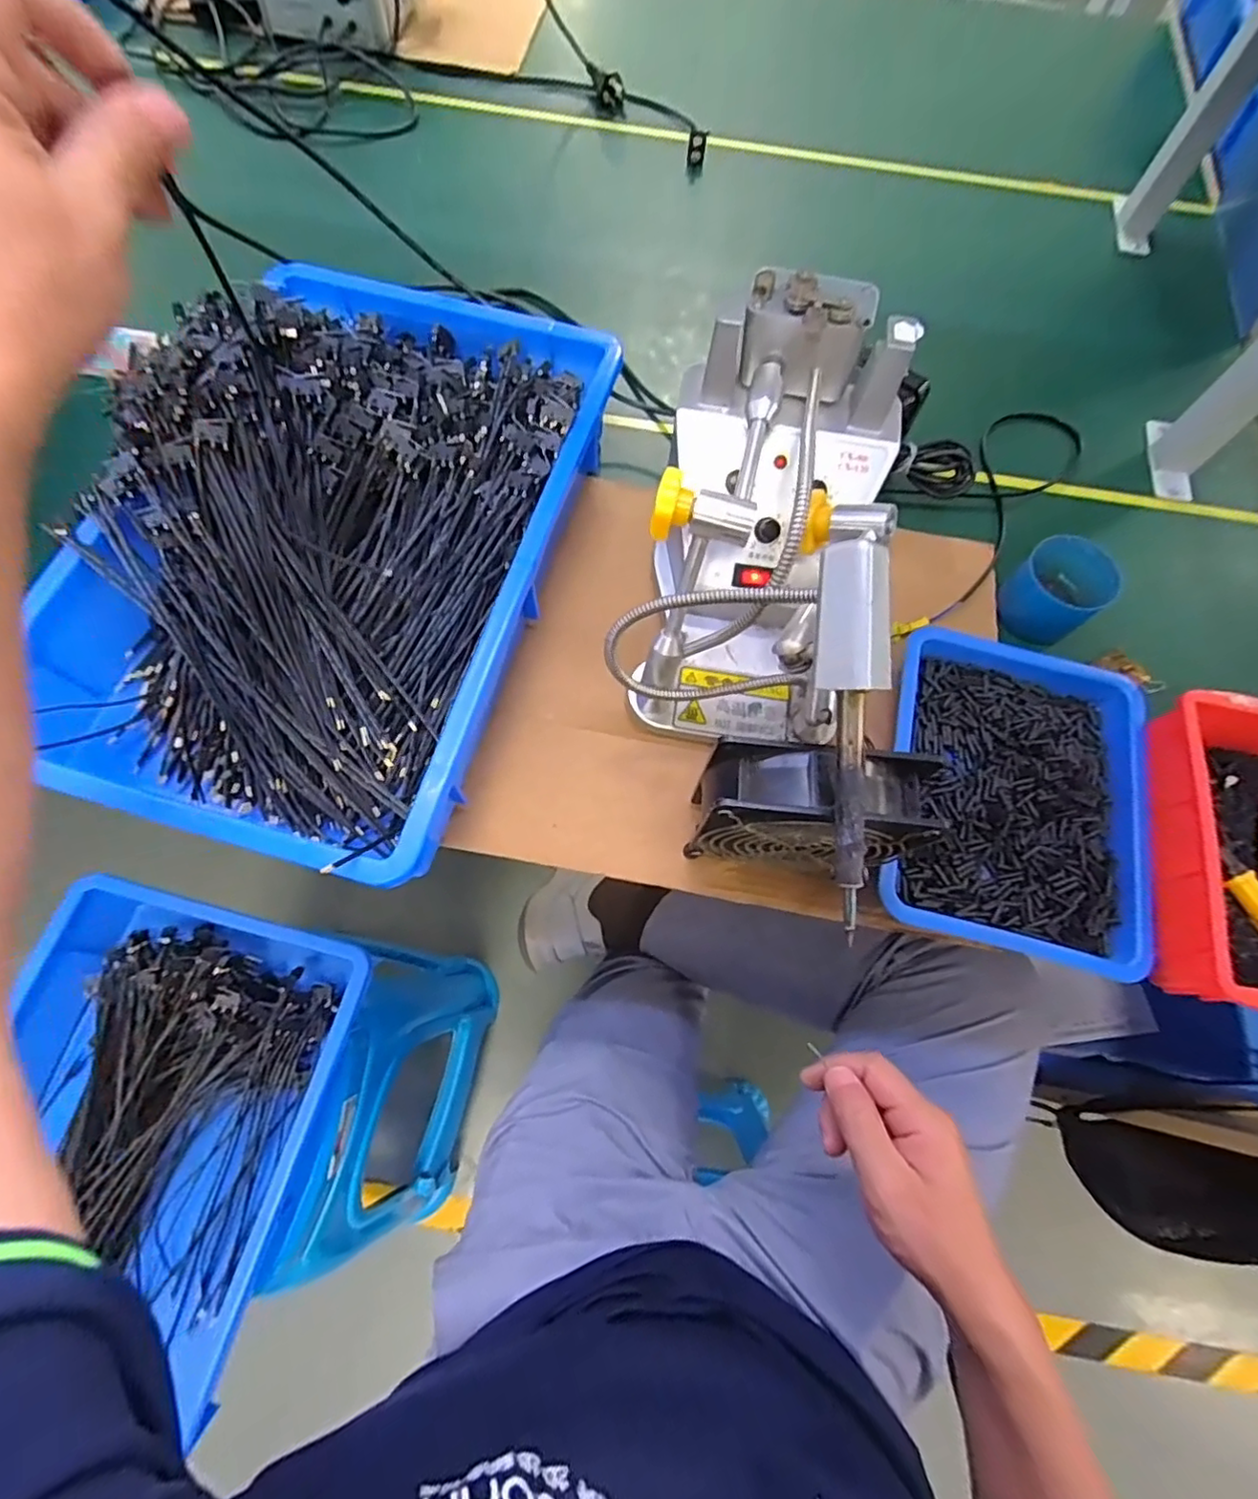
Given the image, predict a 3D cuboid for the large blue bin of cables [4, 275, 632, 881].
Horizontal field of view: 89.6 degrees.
[{"bbox_3d":[-0.203,-0.150,0.442,0.307,0.110,0.429,19,69,4],"label":"large blue bin of cables"}]

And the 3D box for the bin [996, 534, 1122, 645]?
[{"bbox_3d":[0.326,-0.123,0.482,0.062,0.048,0.061,1,69,-3],"label":"bin"}]

